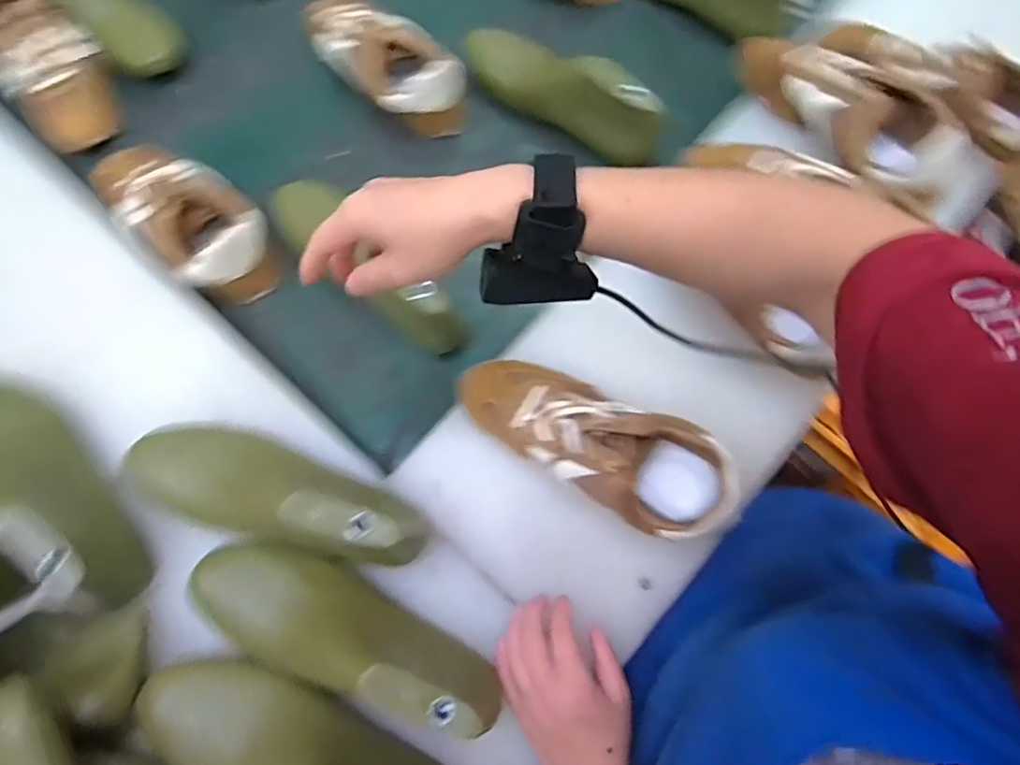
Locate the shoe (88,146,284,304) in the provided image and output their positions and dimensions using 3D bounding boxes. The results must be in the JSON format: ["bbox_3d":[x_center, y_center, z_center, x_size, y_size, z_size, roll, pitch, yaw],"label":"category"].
[{"bbox_3d":[-0.331,-0.177,0.597,0.224,0.053,0.106,38,77,11],"label":"shoe"}]

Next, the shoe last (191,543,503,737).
[{"bbox_3d":[-0.121,0.183,0.430,0.241,0.072,0.078,16,74,20],"label":"shoe last"}]

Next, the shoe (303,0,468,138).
[{"bbox_3d":[-0.143,-0.371,0.663,0.225,0.068,0.098,42,78,12],"label":"shoe"}]

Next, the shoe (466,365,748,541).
[{"bbox_3d":[0.062,0.048,0.479,0.225,0.080,0.085,26,75,8],"label":"shoe"}]

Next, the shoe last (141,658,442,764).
[{"bbox_3d":[-0.141,0.248,0.401,0.237,0.082,0.092,15,74,5],"label":"shoe last"}]

